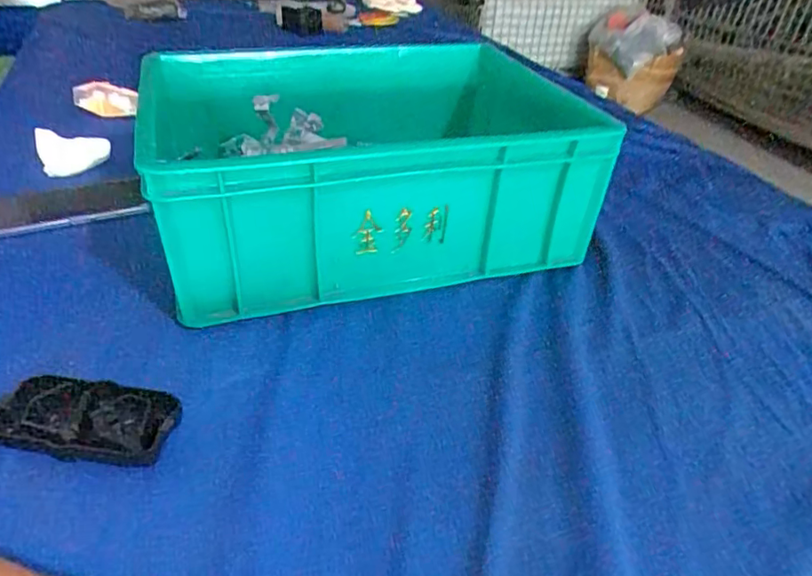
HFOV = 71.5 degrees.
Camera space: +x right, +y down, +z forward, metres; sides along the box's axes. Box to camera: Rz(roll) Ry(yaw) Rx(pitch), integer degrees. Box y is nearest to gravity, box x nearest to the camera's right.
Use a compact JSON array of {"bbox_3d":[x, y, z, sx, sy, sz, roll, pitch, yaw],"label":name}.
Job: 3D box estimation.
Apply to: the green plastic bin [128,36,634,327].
[{"bbox_3d":[-0.030,-0.141,0.604,0.436,0.154,0.331,-10,38,-17],"label":"green plastic bin"}]

